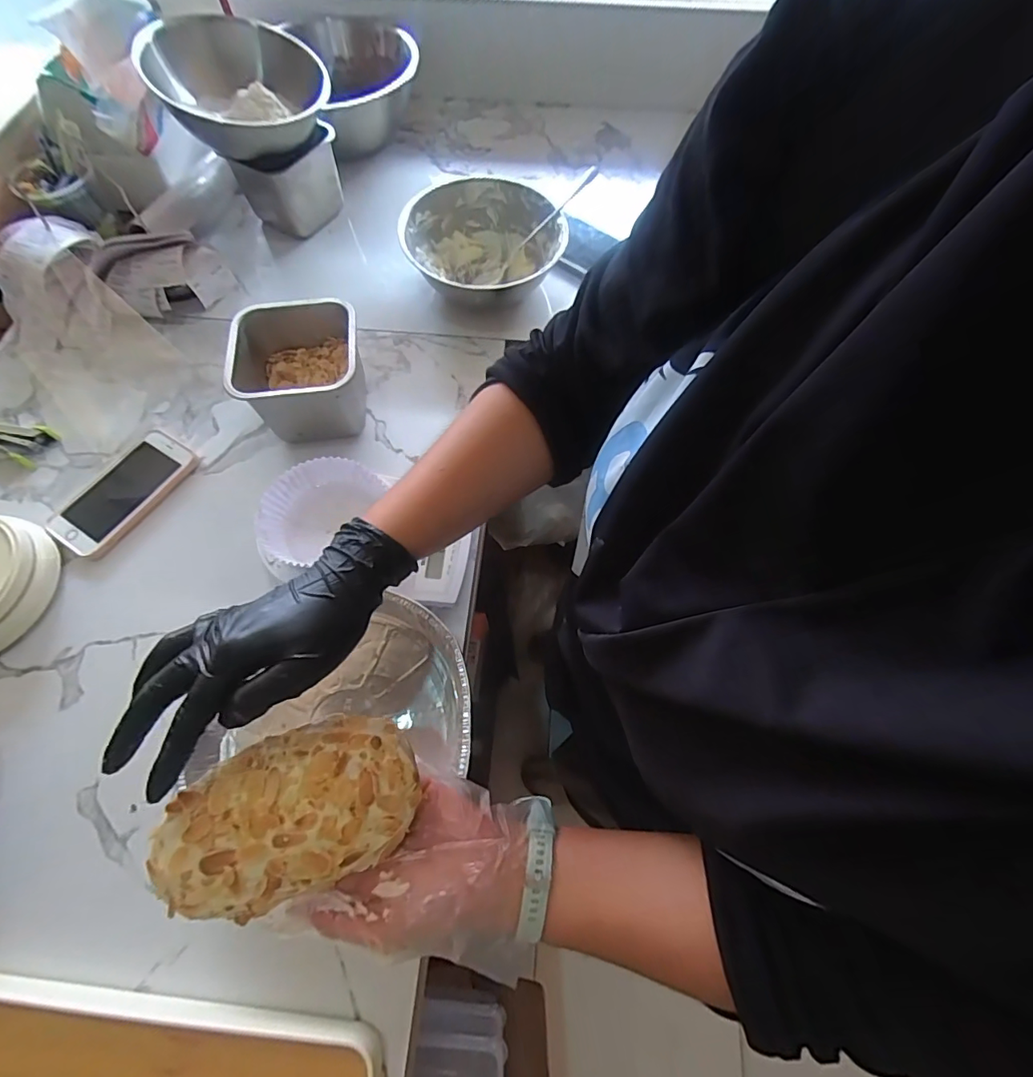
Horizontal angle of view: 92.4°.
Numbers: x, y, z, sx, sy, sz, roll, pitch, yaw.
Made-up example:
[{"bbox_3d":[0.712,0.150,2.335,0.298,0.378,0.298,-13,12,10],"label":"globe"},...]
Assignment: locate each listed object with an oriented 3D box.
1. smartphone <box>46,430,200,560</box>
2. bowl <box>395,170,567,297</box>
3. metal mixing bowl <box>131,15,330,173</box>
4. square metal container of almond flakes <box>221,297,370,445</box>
[{"bbox_3d":[-0.391,-0.047,0.494,0.074,0.009,0.136,31,69,12],"label":"smartphone"},{"bbox_3d":[-0.038,-0.345,0.601,0.169,0.076,0.170,0,66,-1],"label":"bowl"},{"bbox_3d":[-0.301,-0.503,0.560,0.175,0.086,0.175,0,66,-1],"label":"metal mixing bowl"},{"bbox_3d":[-0.220,-0.162,0.506,0.131,0.093,0.116,-10,66,-5],"label":"square metal container of almond flakes"}]

